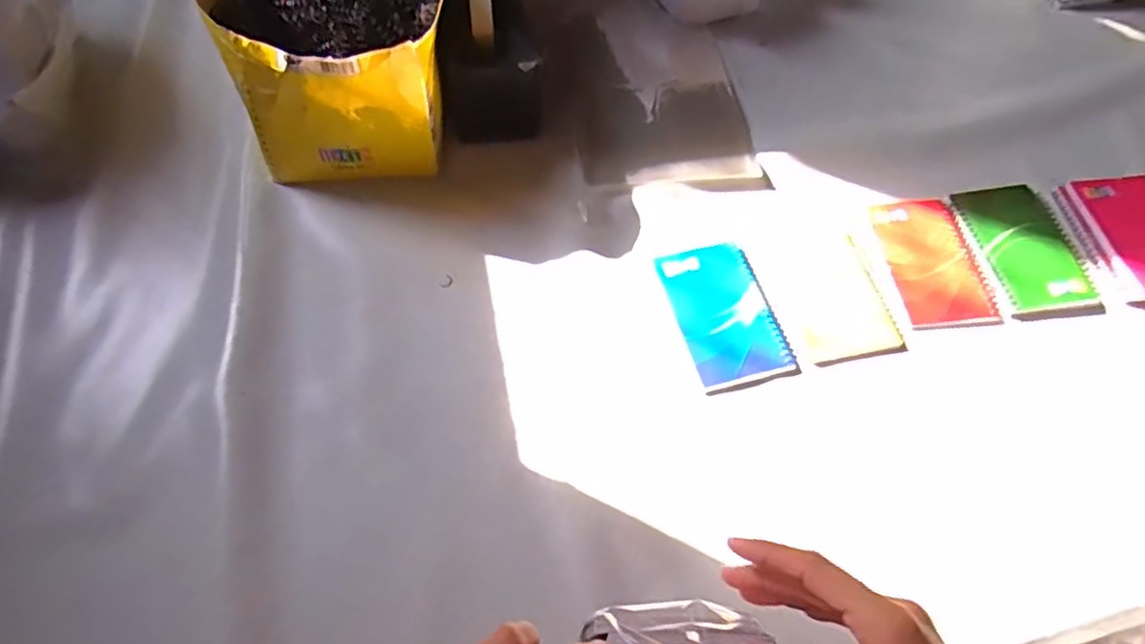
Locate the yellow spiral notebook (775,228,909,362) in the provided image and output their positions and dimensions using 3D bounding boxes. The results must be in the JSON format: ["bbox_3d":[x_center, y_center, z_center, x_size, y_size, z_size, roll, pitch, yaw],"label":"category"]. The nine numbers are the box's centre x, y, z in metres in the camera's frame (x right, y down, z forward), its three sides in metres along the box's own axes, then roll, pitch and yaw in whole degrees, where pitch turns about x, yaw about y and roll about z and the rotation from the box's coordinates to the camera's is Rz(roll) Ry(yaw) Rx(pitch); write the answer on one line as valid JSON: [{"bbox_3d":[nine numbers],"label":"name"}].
[{"bbox_3d":[0.225,-0.026,0.569,0.080,0.008,0.116,-13,63,-9],"label":"yellow spiral notebook"}]

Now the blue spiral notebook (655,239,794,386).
[{"bbox_3d":[0.128,-0.010,0.560,0.081,0.004,0.127,-12,63,-9],"label":"blue spiral notebook"}]

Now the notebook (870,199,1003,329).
[{"bbox_3d":[0.318,-0.056,0.590,0.082,0.005,0.130,-5,62,-6],"label":"notebook"}]

